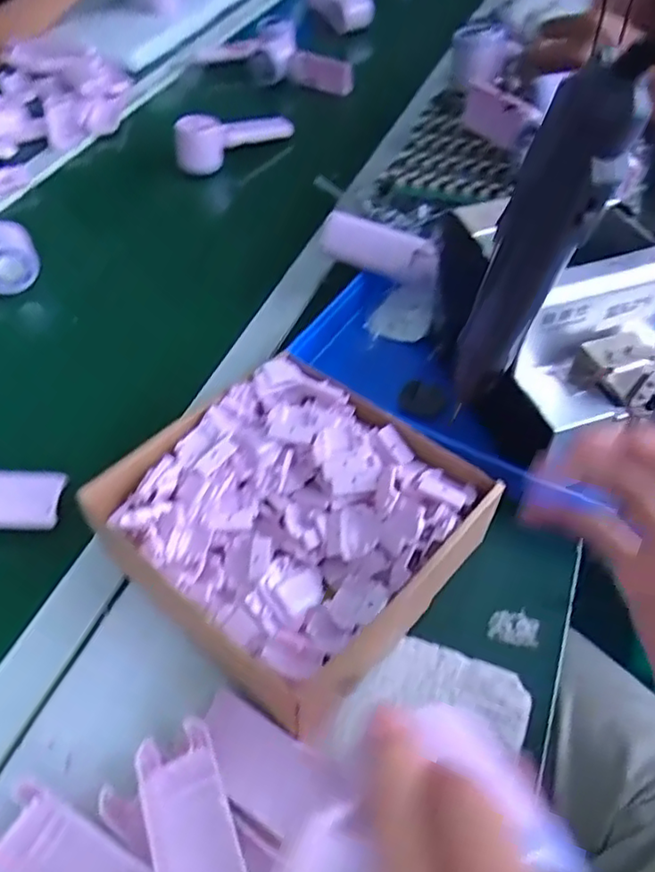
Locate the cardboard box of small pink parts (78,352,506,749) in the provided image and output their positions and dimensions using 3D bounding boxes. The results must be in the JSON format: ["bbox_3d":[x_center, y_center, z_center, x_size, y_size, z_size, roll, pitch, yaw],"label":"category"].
[{"bbox_3d":[-0.022,0.058,0.430,0.201,0.069,0.196,33,59,25],"label":"cardboard box of small pink parts"}]

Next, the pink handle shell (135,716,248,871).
[{"bbox_3d":[-0.069,0.204,0.322,0.041,0.009,0.103,-19,53,-13],"label":"pink handle shell"}]

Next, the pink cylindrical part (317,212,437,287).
[{"bbox_3d":[0.051,-0.179,0.591,0.110,0.044,0.033,18,54,17],"label":"pink cylindrical part"}]

